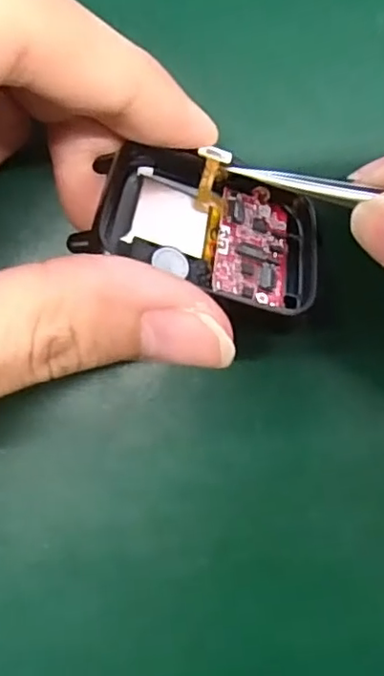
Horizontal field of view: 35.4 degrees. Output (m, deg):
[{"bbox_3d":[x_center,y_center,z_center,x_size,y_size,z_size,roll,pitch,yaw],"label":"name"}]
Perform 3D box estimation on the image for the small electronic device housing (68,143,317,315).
[{"bbox_3d":[0.004,-0.023,0.119,0.045,0.006,0.035,18,54,-9],"label":"small electronic device housing"}]

